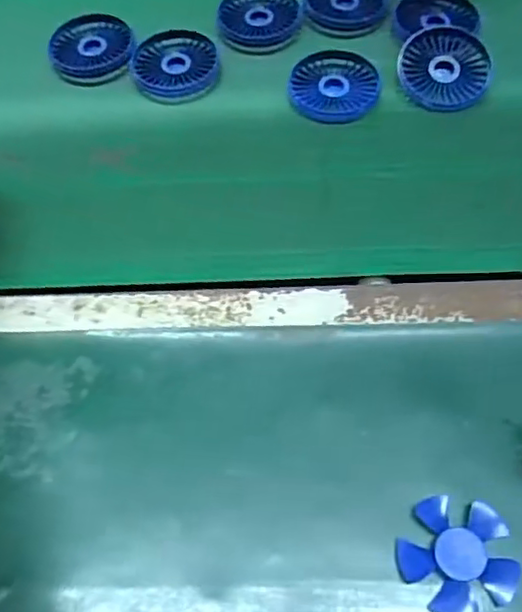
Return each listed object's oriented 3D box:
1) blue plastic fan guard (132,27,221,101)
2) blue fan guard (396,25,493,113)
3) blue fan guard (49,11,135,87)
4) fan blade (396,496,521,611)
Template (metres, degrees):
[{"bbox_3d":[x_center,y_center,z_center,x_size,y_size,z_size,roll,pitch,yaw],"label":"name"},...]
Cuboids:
[{"bbox_3d":[-0.085,-0.244,0.629,0.085,0.026,0.078,-1,62,1],"label":"blue plastic fan guard"},{"bbox_3d":[0.178,-0.231,0.598,0.093,0.011,0.093,-1,74,3],"label":"blue fan guard"},{"bbox_3d":[-0.174,-0.265,0.637,0.083,0.017,0.082,-15,63,-6],"label":"blue fan guard"},{"bbox_3d":[0.123,0.156,0.389,0.067,0.019,0.070,-1,62,1],"label":"fan blade"}]

